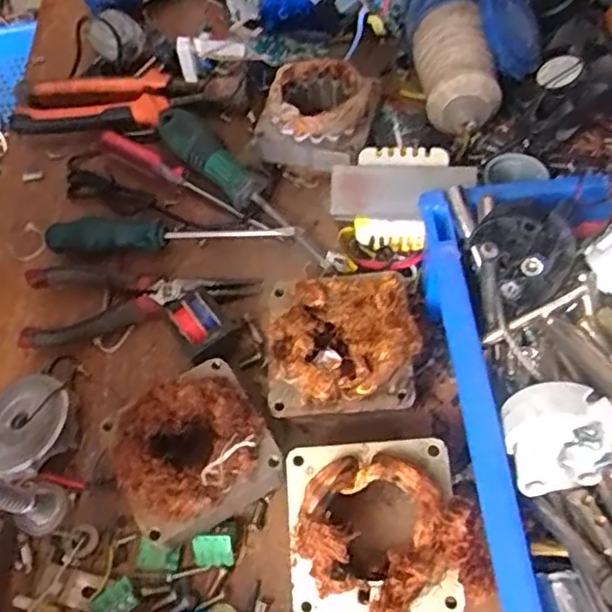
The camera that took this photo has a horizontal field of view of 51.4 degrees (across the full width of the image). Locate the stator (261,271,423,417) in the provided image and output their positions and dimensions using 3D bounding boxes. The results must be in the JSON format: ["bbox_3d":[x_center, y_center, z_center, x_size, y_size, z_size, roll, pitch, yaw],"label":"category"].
[{"bbox_3d":[0.018,0.021,0.365,0.085,0.048,0.080,-1,59,3],"label":"stator"}]

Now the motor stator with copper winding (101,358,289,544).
[{"bbox_3d":[-0.062,0.080,0.351,0.080,0.046,0.079,-30,62,-13],"label":"motor stator with copper winding"}]

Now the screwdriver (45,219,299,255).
[{"bbox_3d":[-0.097,-0.049,0.445,0.171,0.022,0.019,-1,59,4],"label":"screwdriver"}]

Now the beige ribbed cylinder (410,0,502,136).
[{"bbox_3d":[0.102,-0.166,0.442,0.046,0.041,0.096,-8,59,-1],"label":"beige ribbed cylinder"}]

